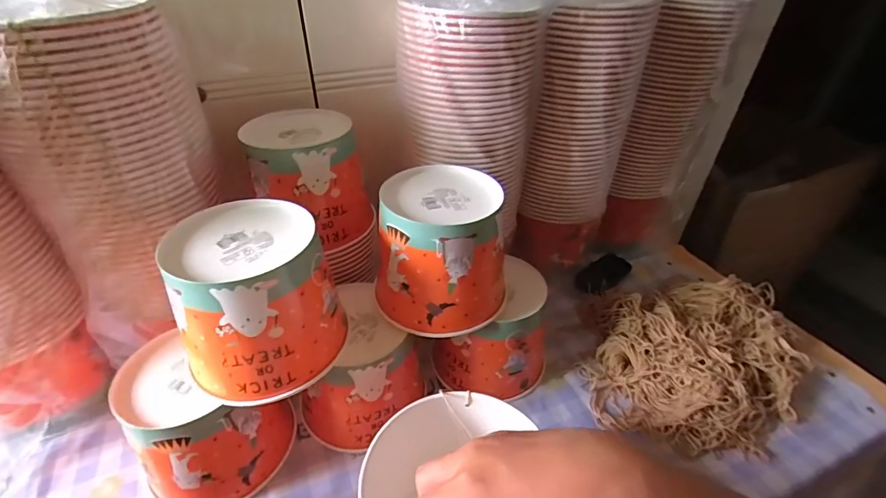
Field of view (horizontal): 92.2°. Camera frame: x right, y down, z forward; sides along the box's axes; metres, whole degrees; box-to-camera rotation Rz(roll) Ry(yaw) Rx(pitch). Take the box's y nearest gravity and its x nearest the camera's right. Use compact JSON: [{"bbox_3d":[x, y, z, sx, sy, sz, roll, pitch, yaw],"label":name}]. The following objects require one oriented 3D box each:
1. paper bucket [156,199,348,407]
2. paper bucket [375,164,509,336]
[{"bbox_3d":[-0.178,0.045,0.414,0.137,0.129,0.143,-17,42,-22],"label":"paper bucket"},{"bbox_3d":[0.000,-0.002,0.480,0.140,0.127,0.140,2,38,1],"label":"paper bucket"}]

